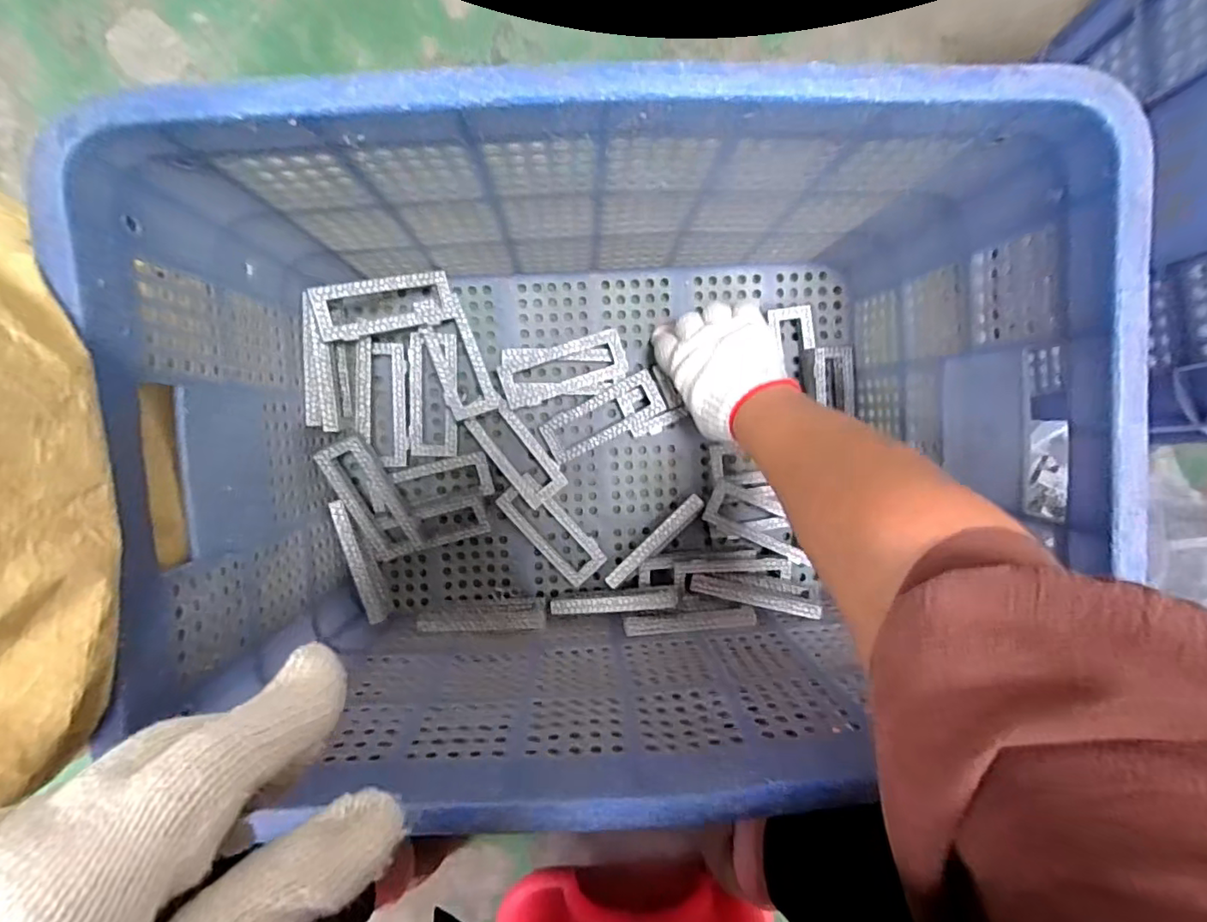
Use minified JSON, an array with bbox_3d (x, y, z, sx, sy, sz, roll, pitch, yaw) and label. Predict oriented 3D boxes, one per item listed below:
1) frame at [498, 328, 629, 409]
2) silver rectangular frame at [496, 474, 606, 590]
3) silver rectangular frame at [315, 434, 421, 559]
[{"bbox_3d":[-0.035,-0.080,0.520,0.113,0.006,0.043,-19,96,-2],"label":"frame"},{"bbox_3d":[-0.049,0.067,0.545,0.047,0.014,0.113,-43,95,0],"label":"silver rectangular frame"},{"bbox_3d":[-0.204,0.033,0.507,0.043,0.021,0.113,-23,110,4],"label":"silver rectangular frame"}]

